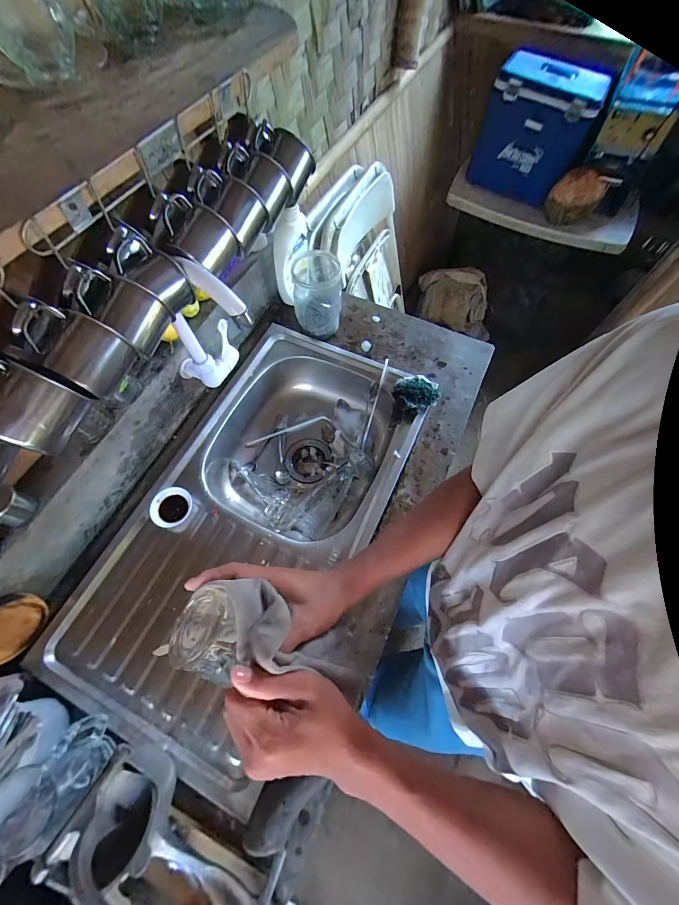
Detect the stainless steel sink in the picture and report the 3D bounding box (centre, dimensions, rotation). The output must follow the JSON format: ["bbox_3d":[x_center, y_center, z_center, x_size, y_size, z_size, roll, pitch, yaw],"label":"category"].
[{"bbox_3d":[-0.145,0.111,0.677,0.412,0.138,0.752,26,67,10],"label":"stainless steel sink"}]

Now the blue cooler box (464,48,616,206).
[{"bbox_3d":[0.728,-1.211,1.331,0.372,0.356,0.250,24,67,9],"label":"blue cooler box"}]

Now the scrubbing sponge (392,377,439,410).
[{"bbox_3d":[0.156,-0.122,0.700,0.087,0.043,0.081,19,66,7],"label":"scrubbing sponge"}]

